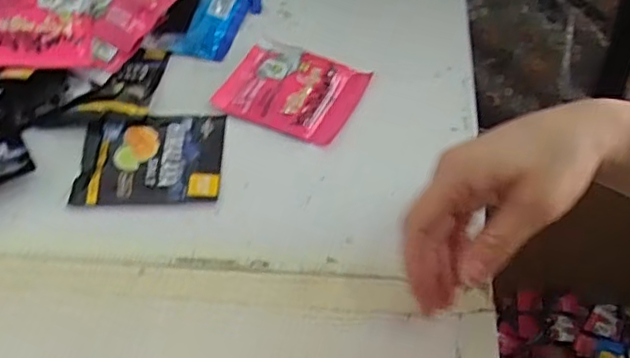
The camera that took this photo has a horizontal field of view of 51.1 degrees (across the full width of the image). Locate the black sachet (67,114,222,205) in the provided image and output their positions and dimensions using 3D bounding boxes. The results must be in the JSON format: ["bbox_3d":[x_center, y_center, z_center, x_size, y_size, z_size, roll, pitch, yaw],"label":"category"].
[{"bbox_3d":[-0.123,-0.019,0.495,0.105,0.007,0.085,0,53,-2],"label":"black sachet"}]

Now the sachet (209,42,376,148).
[{"bbox_3d":[-0.018,-0.074,0.536,0.111,0.013,0.086,21,55,13],"label":"sachet"}]

